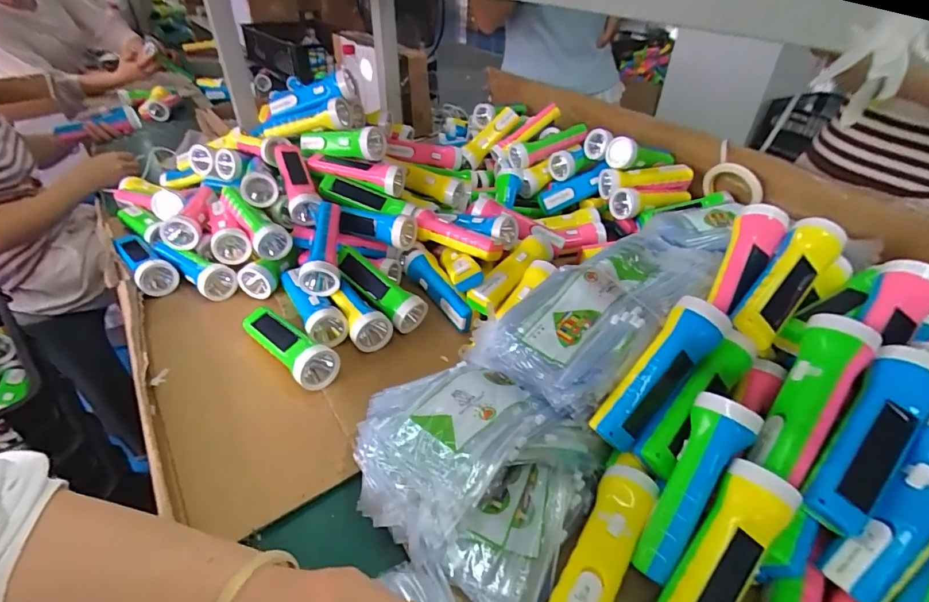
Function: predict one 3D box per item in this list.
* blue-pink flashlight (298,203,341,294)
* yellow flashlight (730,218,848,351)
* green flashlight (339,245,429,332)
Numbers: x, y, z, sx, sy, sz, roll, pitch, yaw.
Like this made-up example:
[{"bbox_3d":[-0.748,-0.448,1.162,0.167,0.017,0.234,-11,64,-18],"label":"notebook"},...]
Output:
[{"bbox_3d":[-0.216,-0.079,0.685,0.056,0.062,0.162,-6,39,-9],"label":"blue-pink flashlight"},{"bbox_3d":[0.339,-0.018,0.479,0.175,0.046,0.057,-44,54,-16],"label":"yellow flashlight"},{"bbox_3d":[-0.132,-0.025,0.665,0.167,0.049,0.057,38,49,15],"label":"green flashlight"}]

